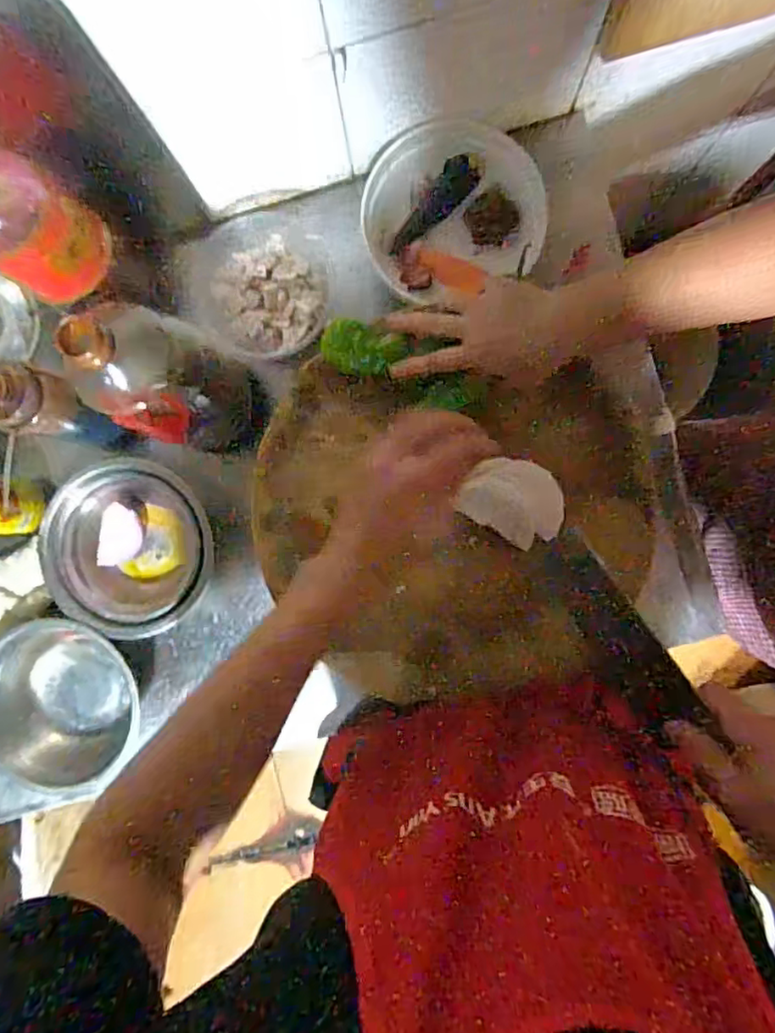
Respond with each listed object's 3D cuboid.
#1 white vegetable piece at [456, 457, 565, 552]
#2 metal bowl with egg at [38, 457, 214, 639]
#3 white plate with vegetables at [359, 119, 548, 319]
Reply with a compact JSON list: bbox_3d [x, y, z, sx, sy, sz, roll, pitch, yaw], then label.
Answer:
[{"bbox_3d":[0.122,-0.016,0.556,0.093,0.022,0.074,30,92,2],"label":"white vegetable piece"},{"bbox_3d":[-0.273,0.033,0.641,0.168,0.066,0.177,0,91,3],"label":"metal bowl with egg"},{"bbox_3d":[0.064,-0.322,0.618,0.179,0.035,0.163,0,91,3],"label":"white plate with vegetables"}]

